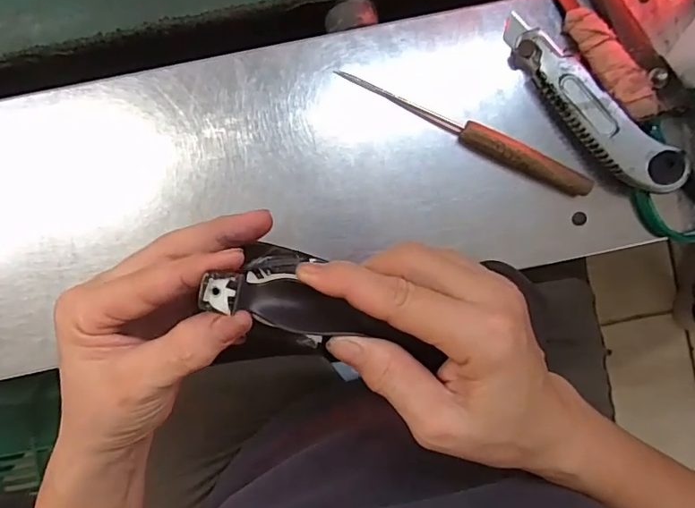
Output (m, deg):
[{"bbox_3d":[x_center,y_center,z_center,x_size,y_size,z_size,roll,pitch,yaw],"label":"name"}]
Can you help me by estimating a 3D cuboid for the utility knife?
[{"bbox_3d":[0.168,-0.102,0.365,0.033,0.028,0.161,-44,91,-1],"label":"utility knife"}]

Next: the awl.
[{"bbox_3d":[0.084,-0.088,0.370,0.195,0.017,0.014,25,89,-1],"label":"awl"}]

